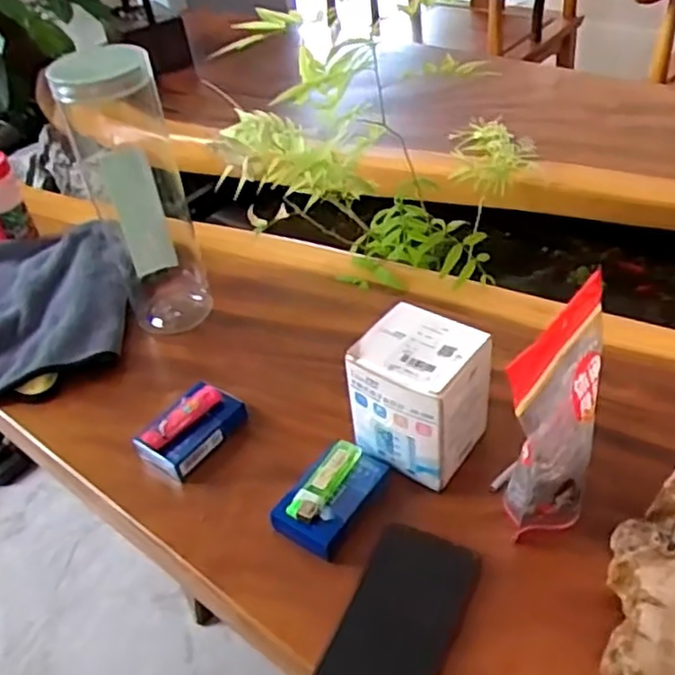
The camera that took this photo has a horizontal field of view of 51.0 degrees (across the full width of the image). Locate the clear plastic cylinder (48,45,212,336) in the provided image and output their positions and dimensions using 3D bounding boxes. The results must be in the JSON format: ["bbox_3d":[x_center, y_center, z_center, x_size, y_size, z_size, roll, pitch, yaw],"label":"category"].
[{"bbox_3d":[-0.205,-0.151,0.734,0.090,0.282,0.108,-14,42,-5],"label":"clear plastic cylinder"}]

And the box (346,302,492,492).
[{"bbox_3d":[0.072,0.049,0.583,0.095,0.115,0.093,22,50,30],"label":"box"}]

